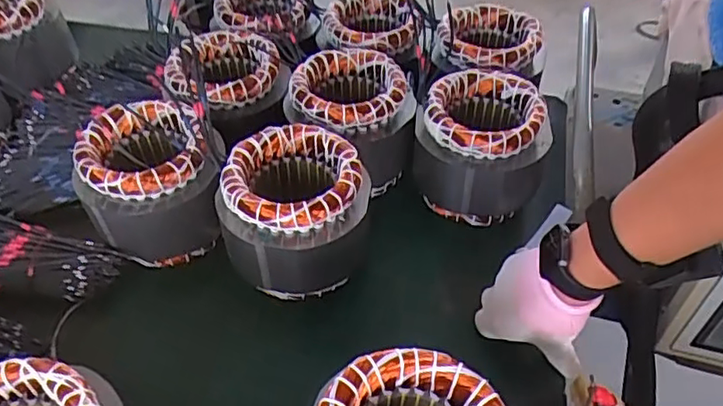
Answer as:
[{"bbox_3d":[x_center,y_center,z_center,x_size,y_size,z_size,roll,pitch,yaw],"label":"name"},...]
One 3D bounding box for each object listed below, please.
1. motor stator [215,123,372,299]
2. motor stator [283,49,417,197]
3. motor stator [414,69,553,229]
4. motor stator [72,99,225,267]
[{"bbox_3d":[-0.062,0.014,0.598,0.140,0.139,0.130,0,46,0],"label":"motor stator"},{"bbox_3d":[-0.008,-0.096,0.690,0.137,0.123,0.137,0,46,0],"label":"motor stator"},{"bbox_3d":[0.133,-0.060,0.665,0.139,0.130,0.133,5,46,6],"label":"motor stator"},{"bbox_3d":[-0.213,-0.026,0.623,0.139,0.141,0.126,-17,48,-15],"label":"motor stator"}]

